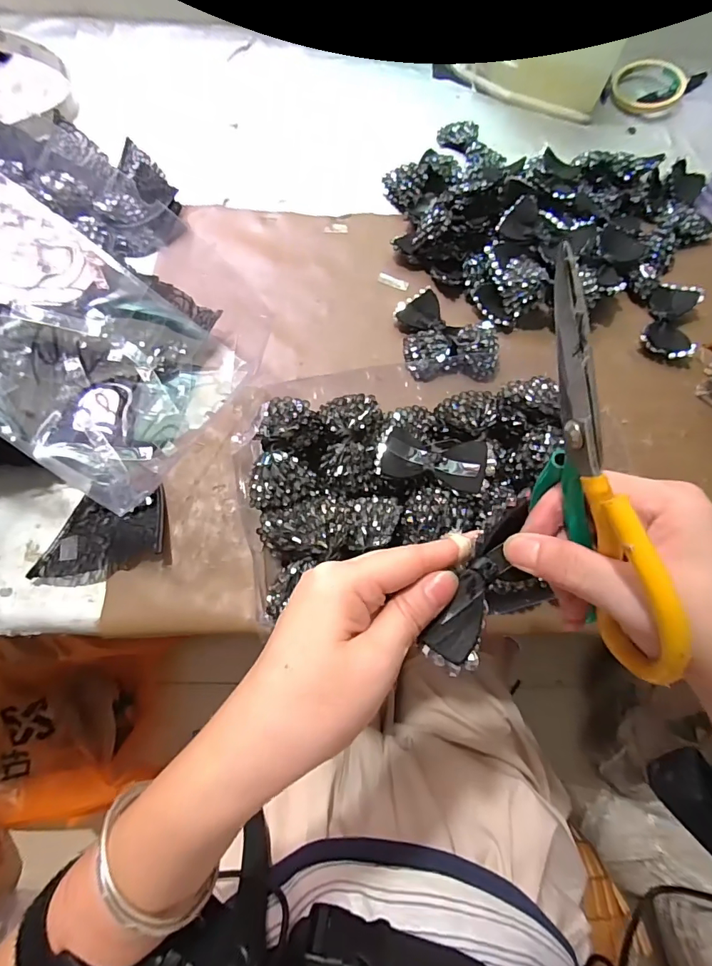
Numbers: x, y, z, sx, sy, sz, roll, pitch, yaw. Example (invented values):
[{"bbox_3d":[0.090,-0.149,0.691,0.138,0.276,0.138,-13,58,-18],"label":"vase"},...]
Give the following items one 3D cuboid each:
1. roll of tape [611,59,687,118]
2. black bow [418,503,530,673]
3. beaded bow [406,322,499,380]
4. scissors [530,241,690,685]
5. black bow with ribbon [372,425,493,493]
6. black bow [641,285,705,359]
[{"bbox_3d":[0.394,-0.535,0.602,0.087,0.022,0.088,1,71,-2],"label":"roll of tape"},{"bbox_3d":[0.059,0.049,0.219,0.022,0.021,0.085,25,81,6],"label":"black bow"},{"bbox_3d":[0.094,-0.128,0.444,0.089,0.029,0.054,4,71,-1],"label":"beaded bow"},{"bbox_3d":[0.094,0.001,0.184,0.010,0.057,0.169,-19,99,-9],"label":"scissors"},{"bbox_3d":[0.066,-0.020,0.372,0.093,0.014,0.048,11,71,1],"label":"black bow with ribbon"},{"bbox_3d":[0.338,-0.175,0.476,0.051,0.022,0.093,27,72,7],"label":"black bow"}]

